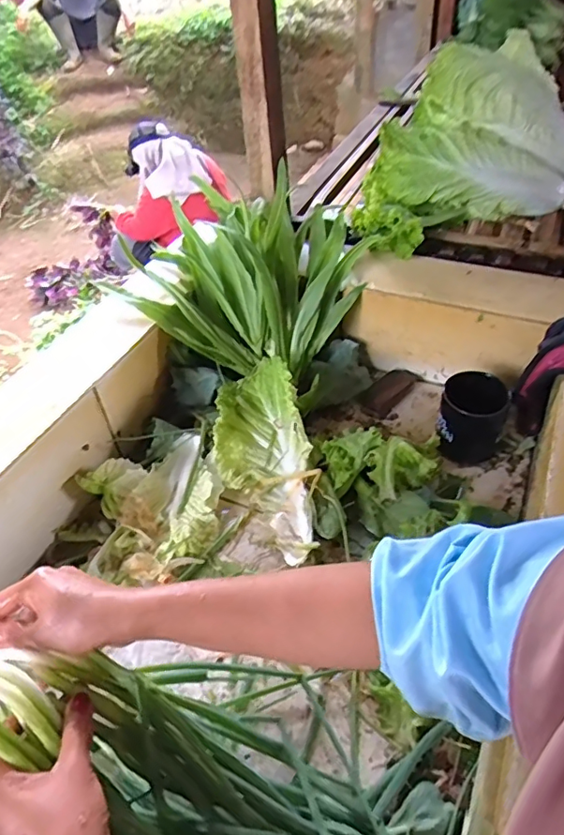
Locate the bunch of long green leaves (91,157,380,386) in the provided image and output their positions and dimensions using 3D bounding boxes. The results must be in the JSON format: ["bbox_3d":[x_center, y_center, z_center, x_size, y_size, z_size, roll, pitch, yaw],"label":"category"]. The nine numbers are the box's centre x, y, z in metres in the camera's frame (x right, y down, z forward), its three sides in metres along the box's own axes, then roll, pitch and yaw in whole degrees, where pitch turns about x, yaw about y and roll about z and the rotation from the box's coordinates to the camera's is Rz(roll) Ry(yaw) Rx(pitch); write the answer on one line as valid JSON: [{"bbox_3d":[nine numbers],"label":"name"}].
[{"bbox_3d":[-0.049,-0.202,0.805,0.321,0.174,0.224,8,46,13],"label":"bunch of long green leaves"}]

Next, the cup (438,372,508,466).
[{"bbox_3d":[0.252,0.002,0.721,0.082,0.094,0.083,-2,44,2],"label":"cup"}]

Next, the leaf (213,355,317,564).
[{"bbox_3d":[-0.021,0.051,0.689,0.121,0.072,0.274,-13,61,-8],"label":"leaf"}]

